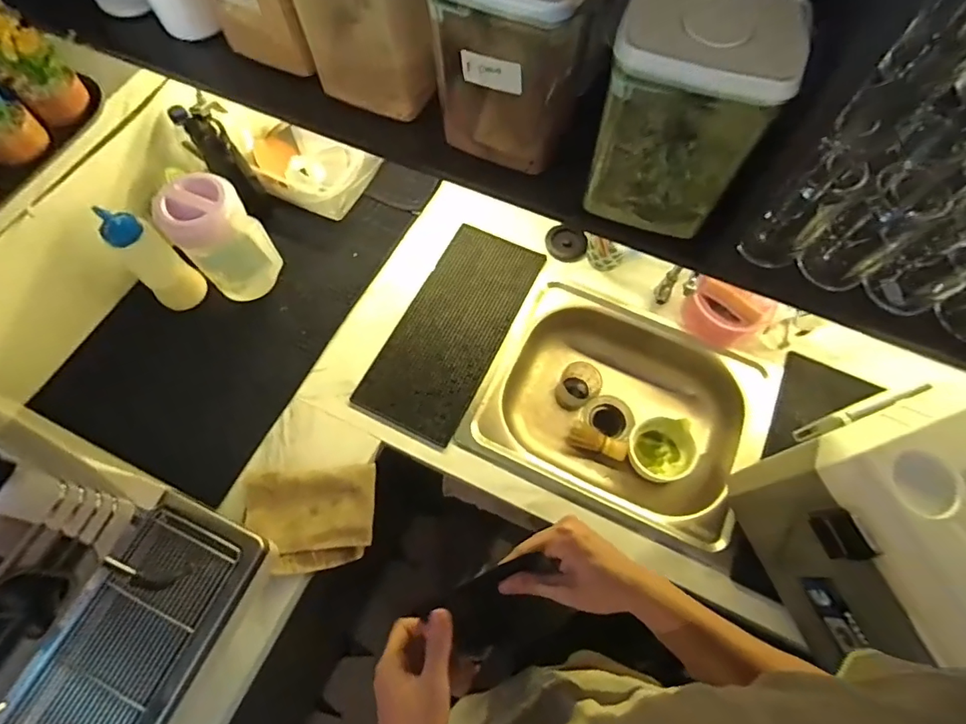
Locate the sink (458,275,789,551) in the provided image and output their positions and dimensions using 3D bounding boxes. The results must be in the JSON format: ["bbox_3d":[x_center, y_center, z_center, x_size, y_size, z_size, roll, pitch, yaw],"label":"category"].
[{"bbox_3d":[0.259,0.086,0.971,0.477,0.167,0.426,25,69,10],"label":"sink"}]

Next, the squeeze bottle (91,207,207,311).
[{"bbox_3d":[-0.596,-0.184,0.891,0.102,0.190,0.087,43,73,14],"label":"squeeze bottle"}]

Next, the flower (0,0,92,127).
[{"bbox_3d":[-0.631,-0.425,0.691,0.102,0.154,0.081,-40,72,-16],"label":"flower"}]

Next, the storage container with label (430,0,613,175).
[{"bbox_3d":[0.034,-0.328,0.521,0.152,0.197,0.120,24,69,10],"label":"storage container with label"}]

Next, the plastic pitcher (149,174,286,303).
[{"bbox_3d":[-0.463,-0.210,0.894,0.133,0.227,0.132,-38,74,-16],"label":"plastic pitcher"}]

